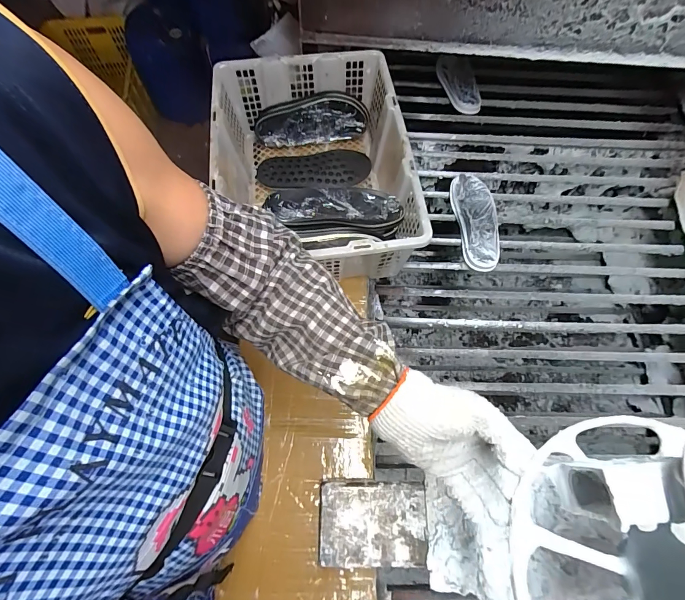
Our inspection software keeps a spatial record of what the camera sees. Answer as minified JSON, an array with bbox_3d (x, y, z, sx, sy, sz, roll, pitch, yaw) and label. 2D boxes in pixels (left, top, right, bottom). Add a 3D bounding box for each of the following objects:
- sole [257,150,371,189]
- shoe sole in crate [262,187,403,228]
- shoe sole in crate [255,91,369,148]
[{"bbox_3d":[-0.062,-0.287,0.803,0.244,0.030,0.095,-2,62,-5],"label":"sole"},{"bbox_3d":[-0.010,-0.163,0.634,0.238,0.023,0.095,-6,62,-22],"label":"shoe sole in crate"},{"bbox_3d":[-0.069,-0.408,0.820,0.253,0.090,0.066,-9,63,-9],"label":"shoe sole in crate"}]

